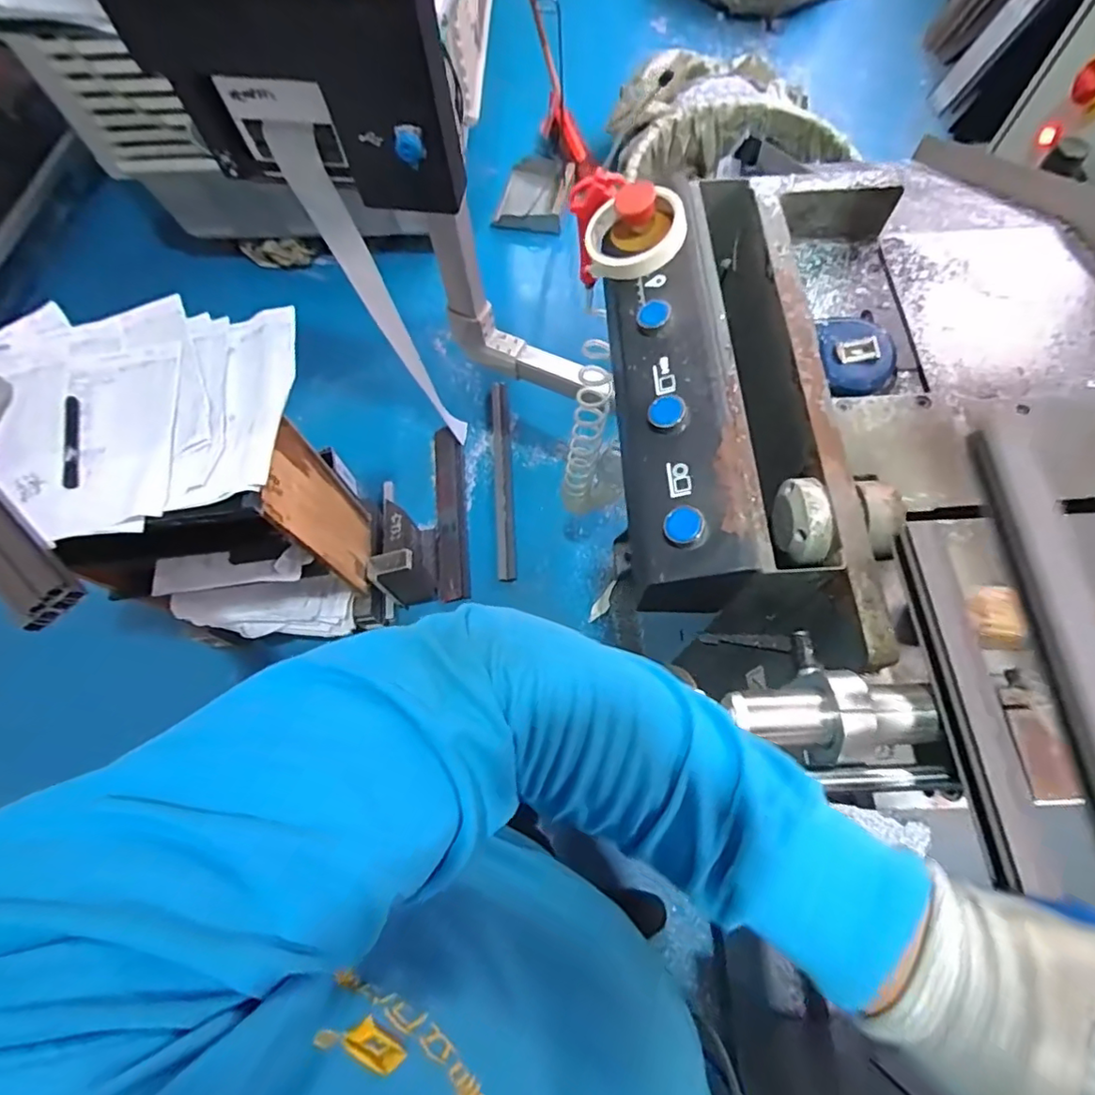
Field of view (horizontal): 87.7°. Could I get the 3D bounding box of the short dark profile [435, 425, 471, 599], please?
[{"bbox_3d":[-0.262,-0.102,1.562,0.084,0.034,0.507,-6,69,-1],"label":"short dark profile"}]

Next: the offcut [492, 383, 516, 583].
[{"bbox_3d":[-0.126,-0.195,1.586,0.048,0.016,0.606,-4,69,0],"label":"offcut"}]

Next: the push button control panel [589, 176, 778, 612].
[{"bbox_3d":[0.110,-0.148,0.496,0.119,0.076,0.401,-5,69,0],"label":"push button control panel"}]

